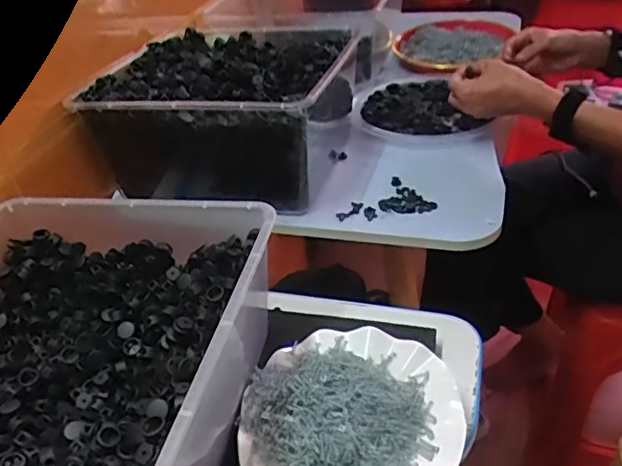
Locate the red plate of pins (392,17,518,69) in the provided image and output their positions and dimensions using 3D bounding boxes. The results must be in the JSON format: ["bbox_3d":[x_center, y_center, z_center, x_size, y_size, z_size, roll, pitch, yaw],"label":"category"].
[{"bbox_3d":[0.261,-0.355,1.042,0.190,0.037,0.158,-30,43,-26],"label":"red plate of pins"}]

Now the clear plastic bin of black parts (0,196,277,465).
[{"bbox_3d":[-0.196,0.115,0.482,0.297,0.144,0.294,3,39,13],"label":"clear plastic bin of black parts"}]

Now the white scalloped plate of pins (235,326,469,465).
[{"bbox_3d":[0.033,0.160,0.481,0.178,0.037,0.179,-5,38,4],"label":"white scalloped plate of pins"}]

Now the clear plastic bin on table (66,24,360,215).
[{"bbox_3d":[-0.100,-0.175,0.744,0.289,0.133,0.301,3,39,14],"label":"clear plastic bin on table"}]

